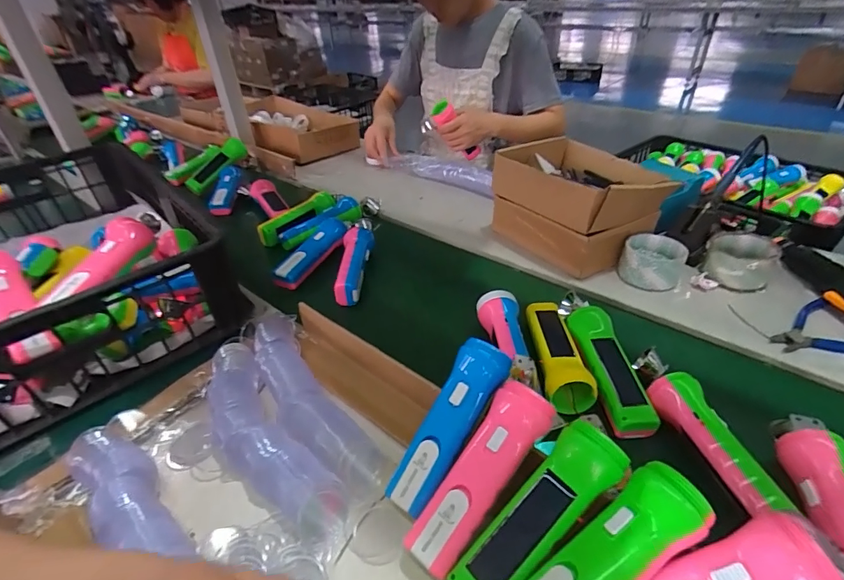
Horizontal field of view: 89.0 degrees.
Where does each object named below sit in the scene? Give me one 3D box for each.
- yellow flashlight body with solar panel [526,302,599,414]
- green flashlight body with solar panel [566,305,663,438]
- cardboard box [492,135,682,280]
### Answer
[{"bbox_3d":[0.158,0.066,0.504,0.052,0.039,0.150,0,35,5],"label":"yellow flashlight body with solar panel"},{"bbox_3d":[0.207,0.083,0.476,0.052,0.045,0.150,-3,35,2],"label":"green flashlight body with solar panel"},{"bbox_3d":[0.262,-0.148,0.715,0.203,0.141,0.227,-23,39,-25],"label":"cardboard box"}]

